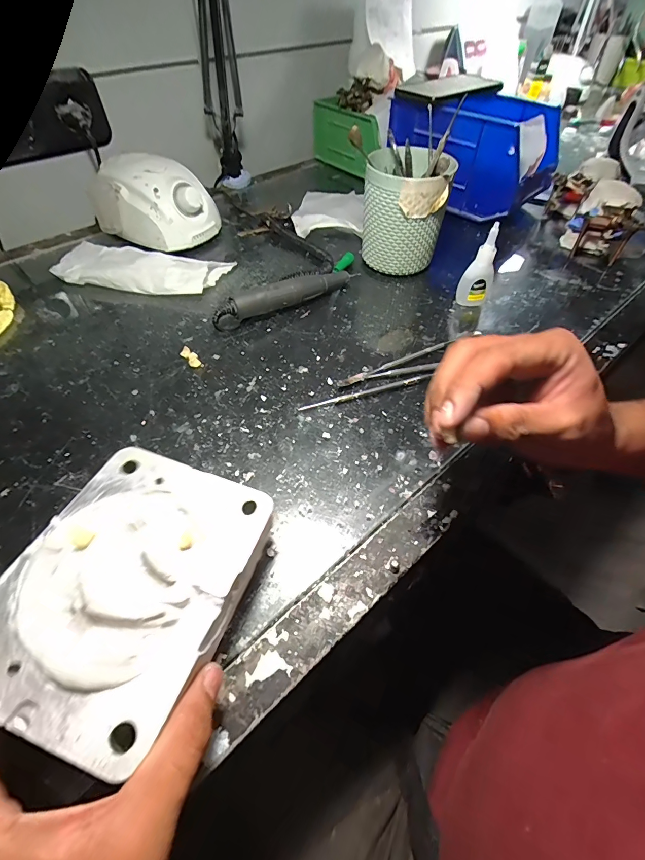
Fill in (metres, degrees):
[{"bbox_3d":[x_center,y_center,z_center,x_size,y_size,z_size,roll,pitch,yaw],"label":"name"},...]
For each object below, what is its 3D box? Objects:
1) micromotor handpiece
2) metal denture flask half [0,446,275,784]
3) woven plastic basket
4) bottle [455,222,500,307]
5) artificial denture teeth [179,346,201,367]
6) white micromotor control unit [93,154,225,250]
[{"bbox_3d":[-0.025,-0.154,0.429,0.157,0.032,0.020,-28,60,-19],"label":"micromotor handpiece"},{"bbox_3d":[-0.101,0.076,0.203,0.110,0.026,0.137,17,57,11],"label":"metal denture flask half"},{"bbox_3d":[0.094,-0.249,0.442,0.092,0.129,0.080,10,53,7],"label":"woven plastic basket"},{"bbox_3d":[0.170,-0.172,0.410,0.031,0.088,0.022,22,55,16],"label":"bottle"},{"bbox_3d":[-0.130,-0.072,0.379,0.013,0.006,0.029,-34,59,-25],"label":"artificial denture teeth"},{"bbox_3d":[-0.216,-0.296,0.507,0.143,0.085,0.106,8,53,6],"label":"white micromotor control unit"}]

